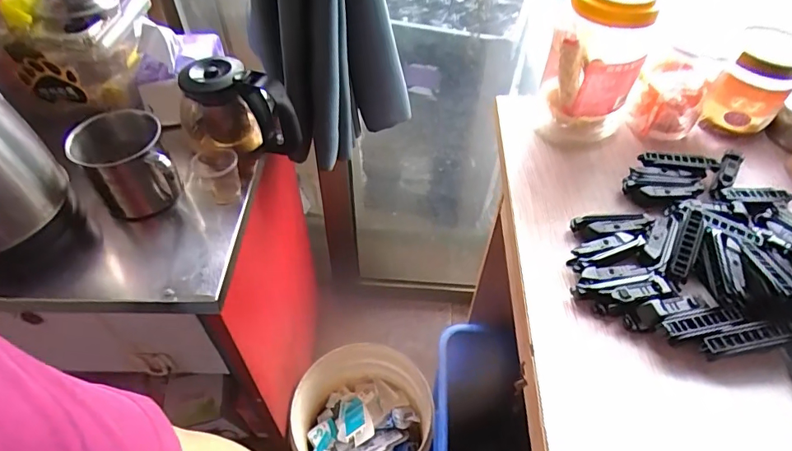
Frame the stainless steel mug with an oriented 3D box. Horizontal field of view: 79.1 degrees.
[{"bbox_3d":[-0.315,-0.069,0.567,0.094,0.089,0.107,-21,53,-18],"label":"stainless steel mug"}]

